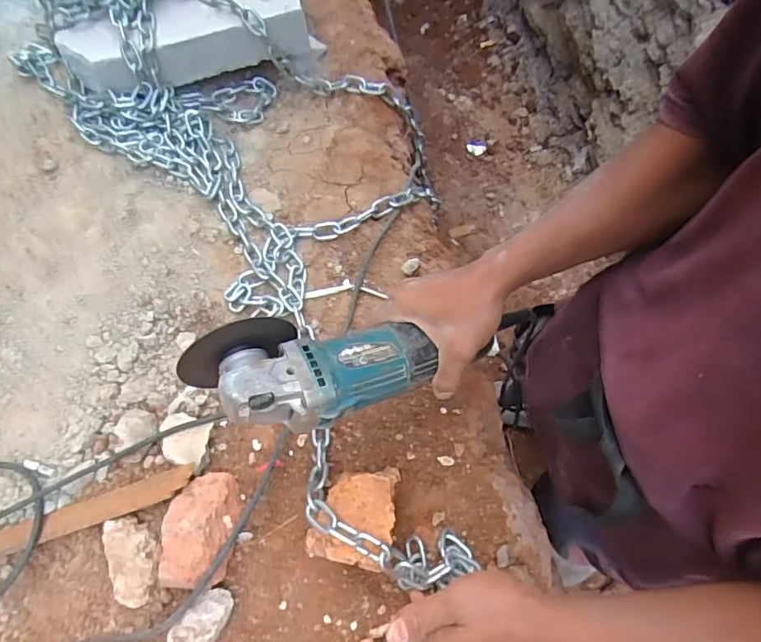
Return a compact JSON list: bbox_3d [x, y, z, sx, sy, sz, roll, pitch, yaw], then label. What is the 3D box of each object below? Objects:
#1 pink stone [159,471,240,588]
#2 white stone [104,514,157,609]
[{"bbox_3d":[-0.187,0.213,0.530,0.070,0.047,0.113,7,67,5],"label":"pink stone"},{"bbox_3d":[-0.255,0.245,0.530,0.043,0.023,0.083,-22,71,-3],"label":"white stone"}]

